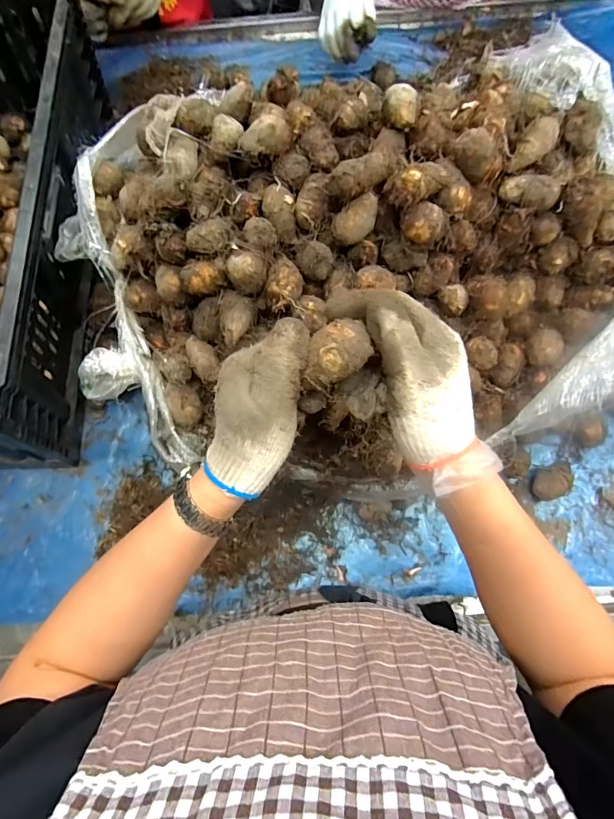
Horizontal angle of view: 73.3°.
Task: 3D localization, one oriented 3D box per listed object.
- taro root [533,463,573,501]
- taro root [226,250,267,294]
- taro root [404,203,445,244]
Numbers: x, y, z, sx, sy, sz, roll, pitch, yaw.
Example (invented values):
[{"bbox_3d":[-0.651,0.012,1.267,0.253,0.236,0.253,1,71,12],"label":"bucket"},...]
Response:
[{"bbox_3d":[0.327,0.097,0.549,0.055,0.037,0.038,-16,75,-2],"label":"taro root"},{"bbox_3d":[-0.059,-0.137,0.411,0.037,0.029,0.034,0,75,2],"label":"taro root"},{"bbox_3d":[0.113,-0.180,0.399,0.035,0.030,0.031,14,76,5],"label":"taro root"}]

